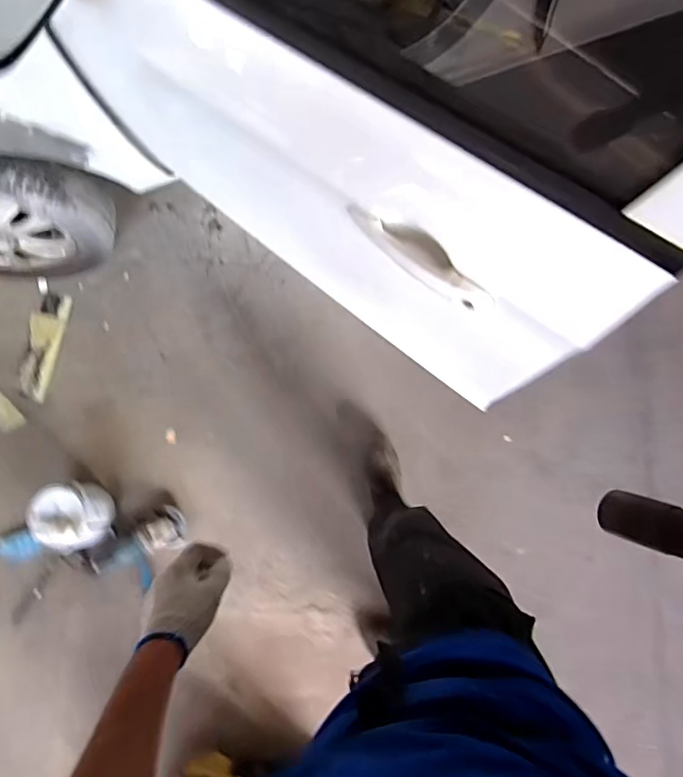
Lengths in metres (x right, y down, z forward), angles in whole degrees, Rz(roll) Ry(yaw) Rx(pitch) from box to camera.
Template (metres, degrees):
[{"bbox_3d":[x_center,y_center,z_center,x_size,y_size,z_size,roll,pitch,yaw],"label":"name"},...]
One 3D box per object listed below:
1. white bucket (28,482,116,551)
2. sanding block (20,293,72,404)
[{"bbox_3d":[-0.660,0.315,1.338,0.160,0.168,0.161,-1,83,4],"label":"white bucket"},{"bbox_3d":[-0.833,-0.118,1.490,0.088,0.027,0.299,9,84,5],"label":"sanding block"}]

